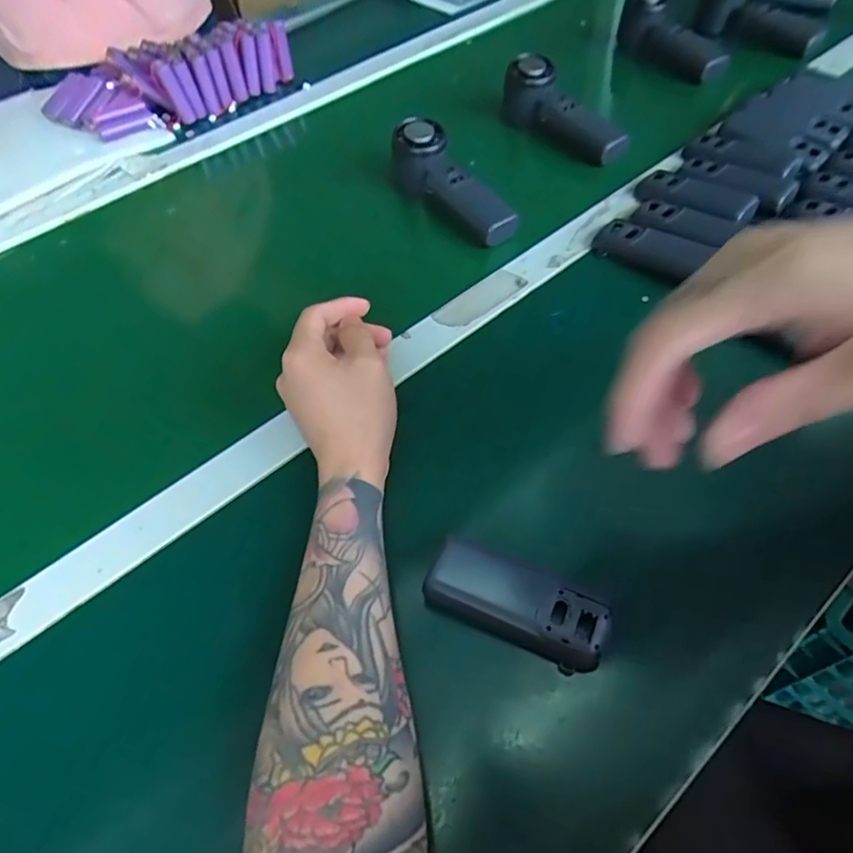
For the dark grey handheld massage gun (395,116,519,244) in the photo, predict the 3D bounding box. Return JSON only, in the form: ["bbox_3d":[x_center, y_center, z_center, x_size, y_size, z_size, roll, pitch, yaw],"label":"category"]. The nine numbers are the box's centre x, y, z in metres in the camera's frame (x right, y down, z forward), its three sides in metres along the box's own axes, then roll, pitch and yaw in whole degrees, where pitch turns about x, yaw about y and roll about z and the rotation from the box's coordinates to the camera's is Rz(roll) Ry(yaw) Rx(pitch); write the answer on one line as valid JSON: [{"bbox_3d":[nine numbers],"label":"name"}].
[{"bbox_3d":[0.027,-0.235,0.562,0.056,0.051,0.163,-36,75,-24],"label":"dark grey handheld massage gun"}]

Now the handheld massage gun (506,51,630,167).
[{"bbox_3d":[0.151,-0.348,0.639,0.155,0.067,0.039,36,58,1],"label":"handheld massage gun"}]

